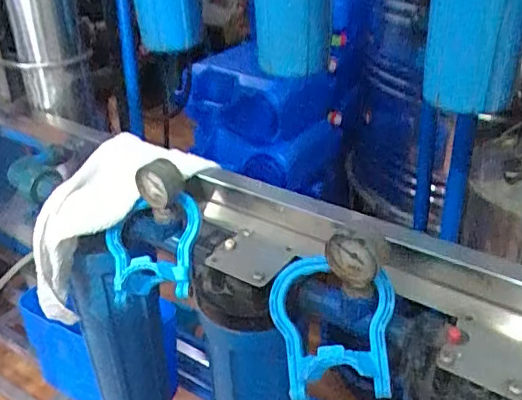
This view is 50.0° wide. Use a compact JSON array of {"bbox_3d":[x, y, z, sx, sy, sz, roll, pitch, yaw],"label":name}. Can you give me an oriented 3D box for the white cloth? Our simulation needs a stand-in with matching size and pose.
[{"bbox_3d":[-0.176,0.039,0.699,0.155,0.161,0.196,18,33,30],"label":"white cloth"}]

